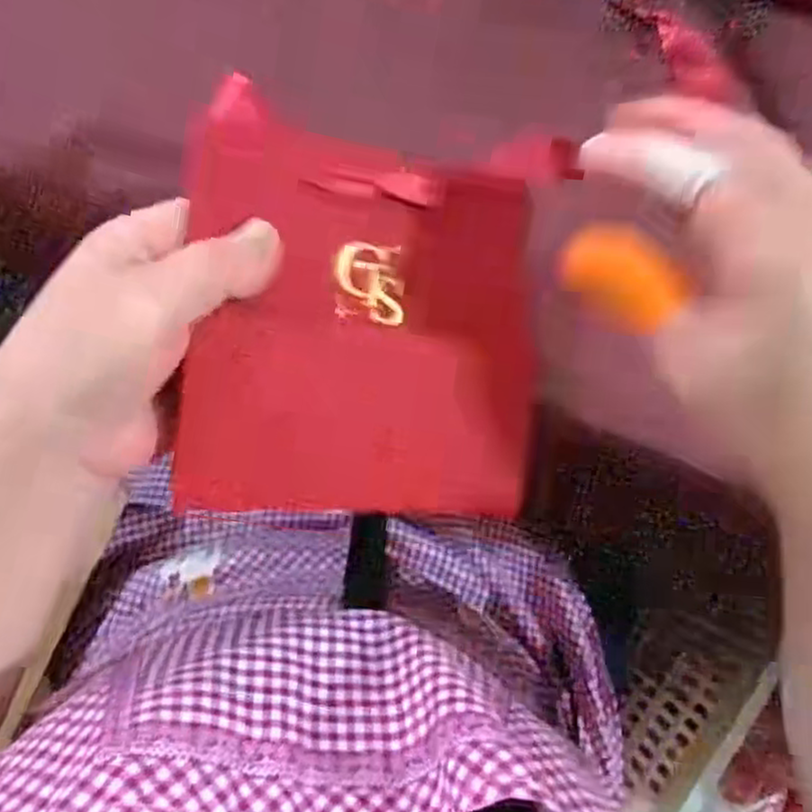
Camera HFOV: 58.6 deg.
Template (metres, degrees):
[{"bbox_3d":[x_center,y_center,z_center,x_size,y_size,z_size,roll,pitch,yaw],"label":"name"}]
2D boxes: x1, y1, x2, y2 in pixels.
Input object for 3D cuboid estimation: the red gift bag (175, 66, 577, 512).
[{"bbox_3d":[-0.011,-0.033,0.281,0.138,0.021,0.152,4,92,-16],"label":"red gift bag"}]

